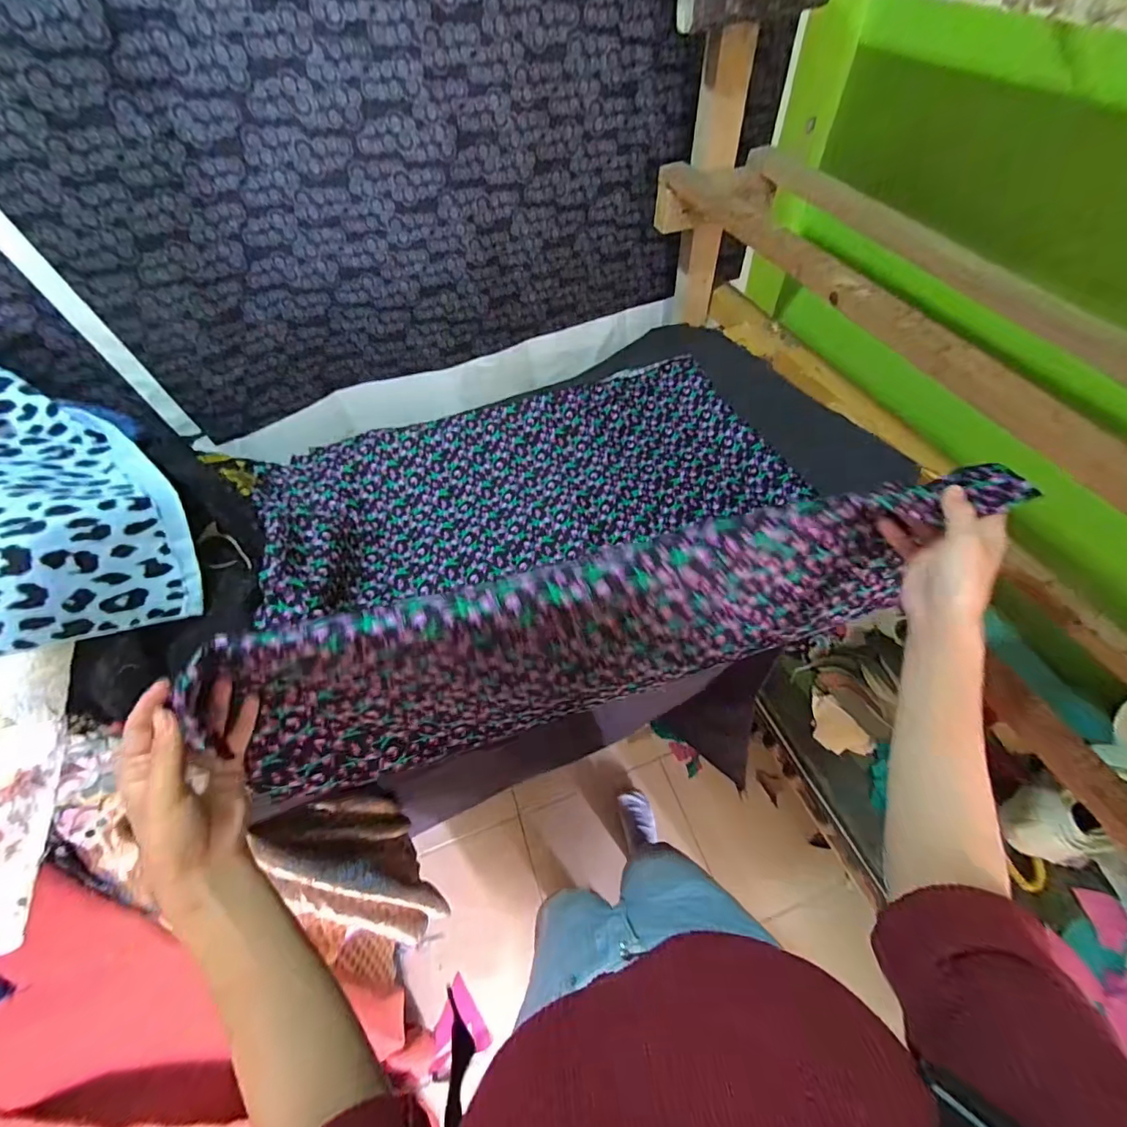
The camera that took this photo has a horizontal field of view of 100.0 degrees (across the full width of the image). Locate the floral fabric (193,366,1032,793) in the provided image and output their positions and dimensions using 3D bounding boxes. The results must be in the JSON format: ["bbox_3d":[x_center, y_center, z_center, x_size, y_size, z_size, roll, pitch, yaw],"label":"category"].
[{"bbox_3d":[-0.017,-0.101,0.532,0.623,0.224,0.484,-17,57,-7],"label":"floral fabric"}]

